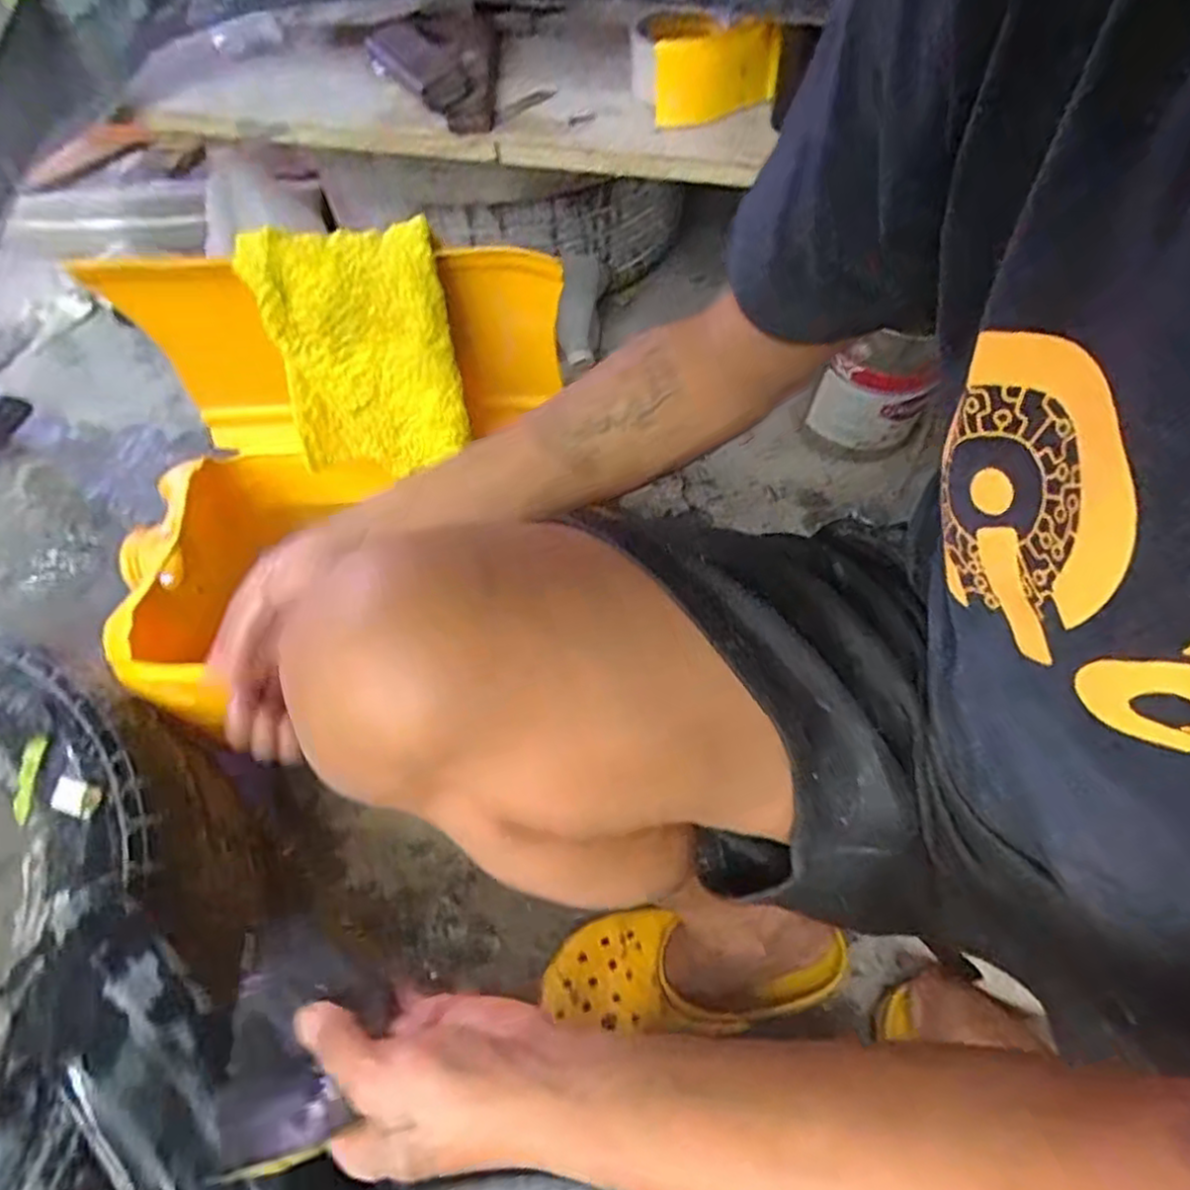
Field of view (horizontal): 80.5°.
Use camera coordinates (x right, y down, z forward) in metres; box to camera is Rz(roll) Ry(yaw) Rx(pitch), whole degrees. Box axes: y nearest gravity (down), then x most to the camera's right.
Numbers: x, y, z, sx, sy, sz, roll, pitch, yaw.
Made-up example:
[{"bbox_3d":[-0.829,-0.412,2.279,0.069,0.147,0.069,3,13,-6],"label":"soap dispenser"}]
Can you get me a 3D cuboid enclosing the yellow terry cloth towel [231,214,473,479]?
[{"bbox_3d":[-0.176,-0.171,0.541,0.141,0.213,0.038,-4,52,-1],"label":"yellow terry cloth towel"}]

